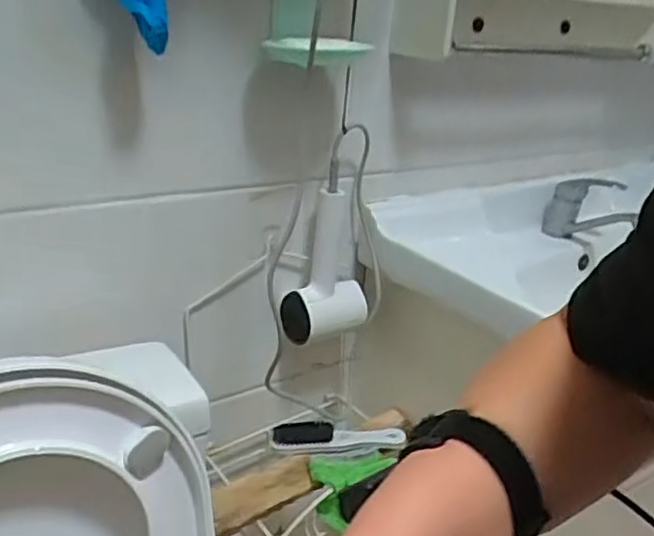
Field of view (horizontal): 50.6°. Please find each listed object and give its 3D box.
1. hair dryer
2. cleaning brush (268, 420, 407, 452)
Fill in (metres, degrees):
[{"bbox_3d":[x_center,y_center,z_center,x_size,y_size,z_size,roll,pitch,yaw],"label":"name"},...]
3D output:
[{"bbox_3d":[0.002,-0.009,0.946,0.123,0.208,0.061,-12,28,-37],"label":"hair dryer"},{"bbox_3d":[0.013,0.229,0.935,0.179,0.030,0.039,3,22,-7],"label":"cleaning brush"}]

